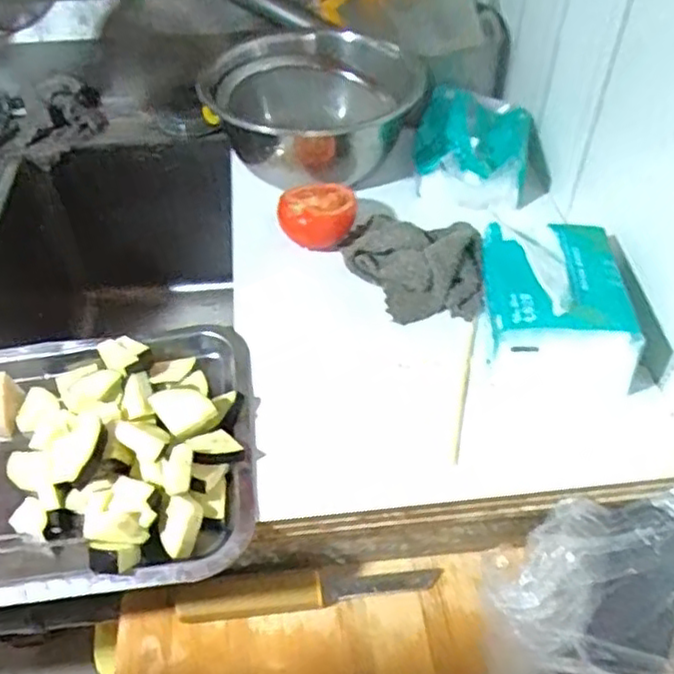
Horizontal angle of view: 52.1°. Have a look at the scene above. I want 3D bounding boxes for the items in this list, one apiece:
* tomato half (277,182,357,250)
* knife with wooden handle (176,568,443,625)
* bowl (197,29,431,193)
[{"bbox_3d":[-0.016,-0.105,0.594,0.067,0.037,0.057,-8,47,-6],"label":"tomato half"},{"bbox_3d":[-0.018,0.172,0.471,0.175,0.022,0.024,-7,47,-5],"label":"knife with wooden handle"},{"bbox_3d":[-0.012,-0.230,0.684,0.193,0.092,0.193,-1,47,1],"label":"bowl"}]

